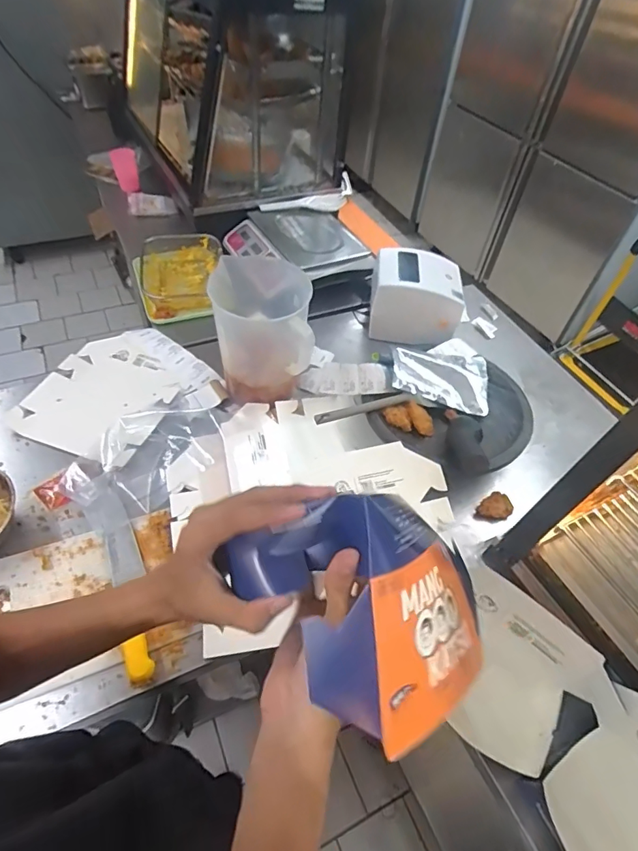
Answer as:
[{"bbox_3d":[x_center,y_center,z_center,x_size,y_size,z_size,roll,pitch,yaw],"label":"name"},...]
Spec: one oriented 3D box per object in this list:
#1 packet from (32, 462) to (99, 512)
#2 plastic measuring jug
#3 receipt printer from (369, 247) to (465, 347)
[{"bbox_3d":[-0.462,0.121,0.851,0.086,0.017,0.094,-35,61,-29],"label":"packet"},{"bbox_3d":[-0.125,-0.188,0.971,0.184,0.247,0.199,-5,51,-9],"label":"plastic measuring jug"},{"bbox_3d":[0.241,-0.310,1.152,0.221,0.165,0.186,11,50,4],"label":"receipt printer"}]

